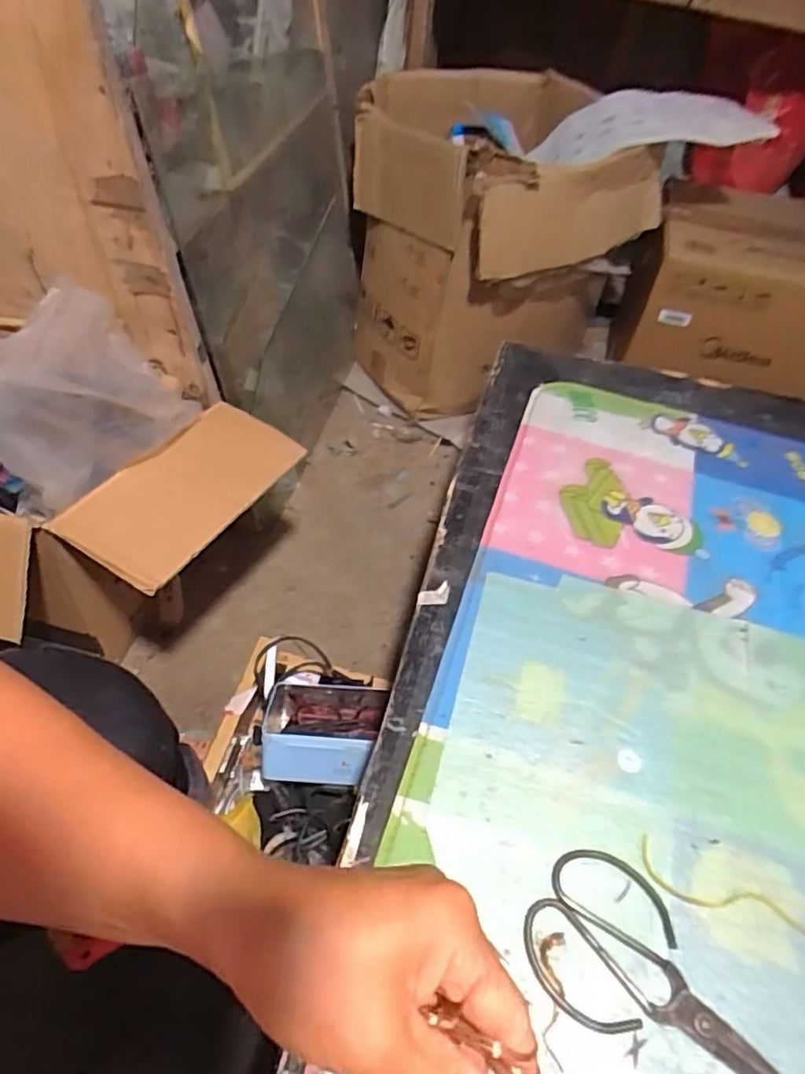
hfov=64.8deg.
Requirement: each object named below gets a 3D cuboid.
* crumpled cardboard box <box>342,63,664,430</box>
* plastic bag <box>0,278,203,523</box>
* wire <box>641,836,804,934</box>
[{"bbox_3d":[0.154,-0.524,1.161,0.474,0.439,0.409,39,58,23],"label":"crumpled cardboard box"},{"bbox_3d":[-0.321,-0.124,0.612,0.109,0.159,0.205,26,53,17],"label":"plastic bag"},{"bbox_3d":[0.287,0.253,0.466,0.217,0.005,0.070,0,49,-4],"label":"wire"}]

